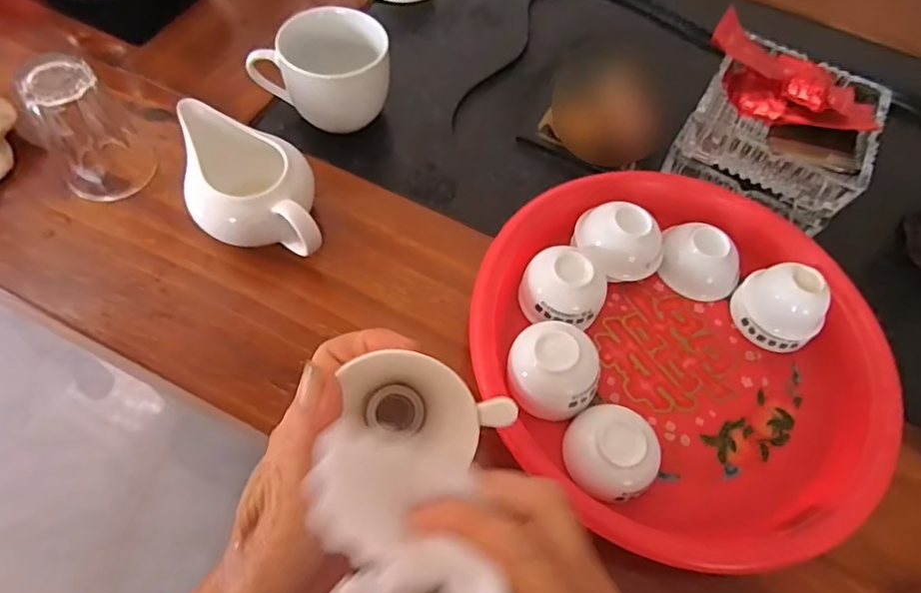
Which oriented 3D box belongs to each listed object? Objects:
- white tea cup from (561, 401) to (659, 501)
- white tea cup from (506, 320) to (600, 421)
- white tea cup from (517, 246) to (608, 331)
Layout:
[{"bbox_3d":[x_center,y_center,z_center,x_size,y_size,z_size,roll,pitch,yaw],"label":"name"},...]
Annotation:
[{"bbox_3d":[0.085,0.088,0.325,0.049,0.027,0.049,1,60,-2],"label":"white tea cup"},{"bbox_3d":[0.053,0.045,0.339,0.049,0.043,0.048,1,60,-2],"label":"white tea cup"},{"bbox_3d":[0.067,-0.007,0.373,0.054,0.038,0.051,13,60,4],"label":"white tea cup"}]

